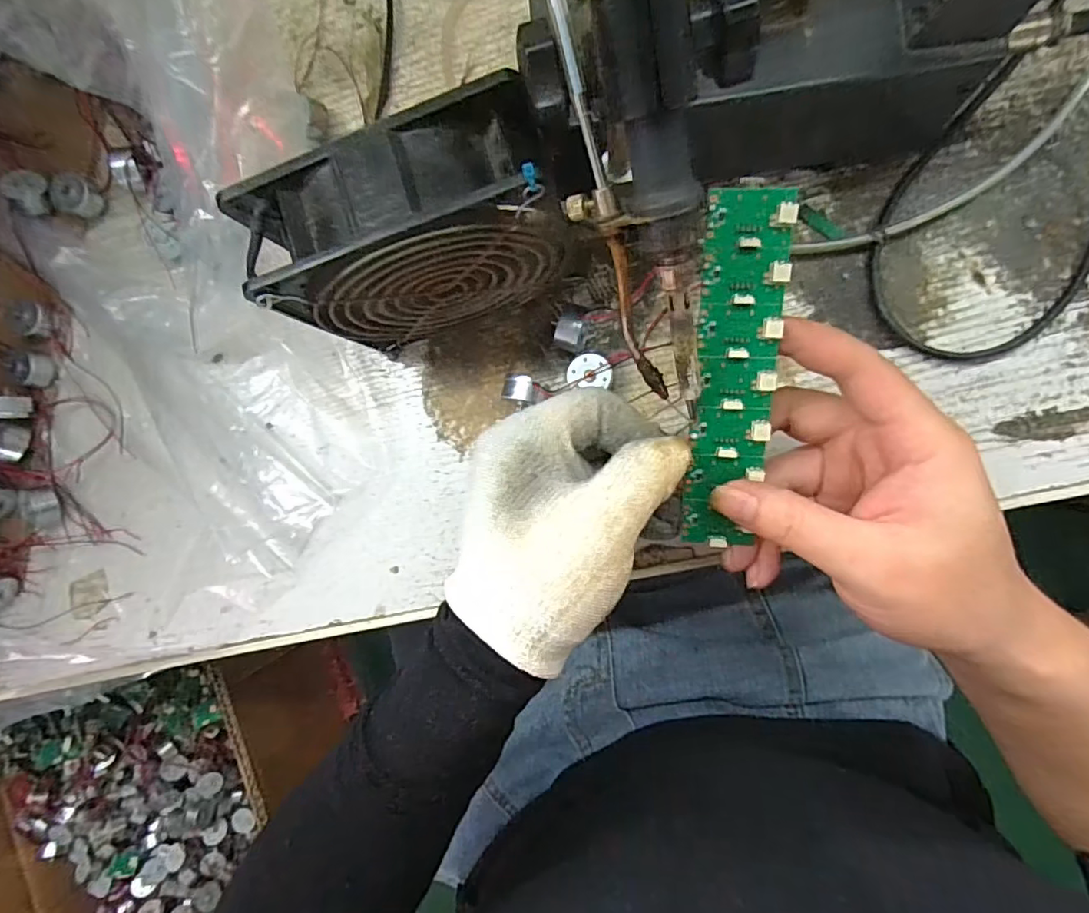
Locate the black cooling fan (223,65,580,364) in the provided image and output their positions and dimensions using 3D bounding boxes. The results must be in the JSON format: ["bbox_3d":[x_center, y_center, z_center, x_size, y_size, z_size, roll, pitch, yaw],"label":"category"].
[{"bbox_3d":[-0.052,-0.092,0.246,0.131,0.099,0.052,-20,89,7],"label":"black cooling fan"}]

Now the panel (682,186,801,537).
[{"bbox_3d":[0.073,-0.029,0.221,0.030,0.006,0.137,4,108,7],"label":"panel"}]

